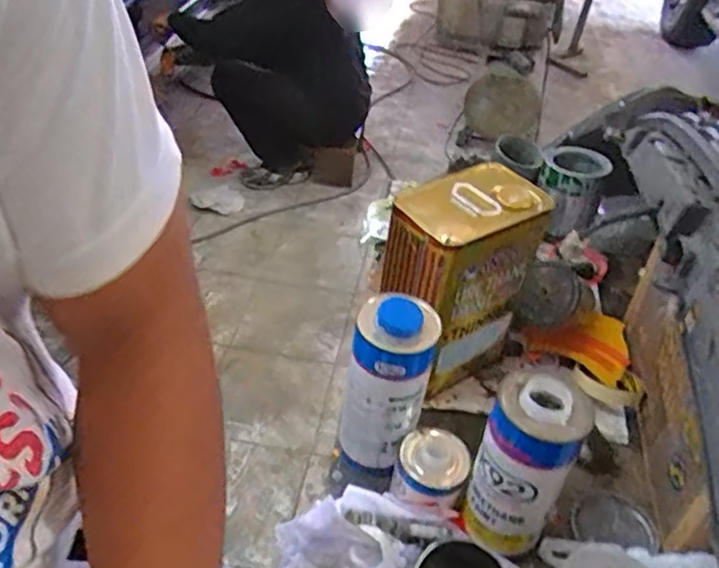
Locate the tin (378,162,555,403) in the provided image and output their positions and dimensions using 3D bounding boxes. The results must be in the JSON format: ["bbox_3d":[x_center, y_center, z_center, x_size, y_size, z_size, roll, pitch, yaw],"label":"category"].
[{"bbox_3d":[0.117,0.005,0.801,0.172,0.255,0.118,-24,48,-31],"label":"tin"}]

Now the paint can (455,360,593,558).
[{"bbox_3d":[0.153,0.173,0.627,0.080,0.184,0.074,3,39,-3],"label":"paint can"}]

